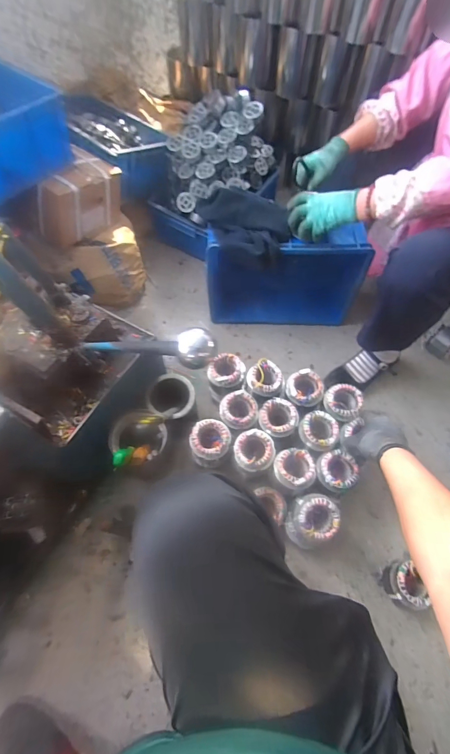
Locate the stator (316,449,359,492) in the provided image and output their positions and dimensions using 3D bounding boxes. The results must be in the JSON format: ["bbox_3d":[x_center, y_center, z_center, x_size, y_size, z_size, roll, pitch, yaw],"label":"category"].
[{"bbox_3d":[0.231,0.197,0.731,0.080,0.051,0.078,0,63,0],"label":"stator"}]

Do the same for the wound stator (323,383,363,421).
[{"bbox_3d":[0.268,0.064,0.810,0.079,0.064,0.074,0,63,0],"label":"wound stator"}]

